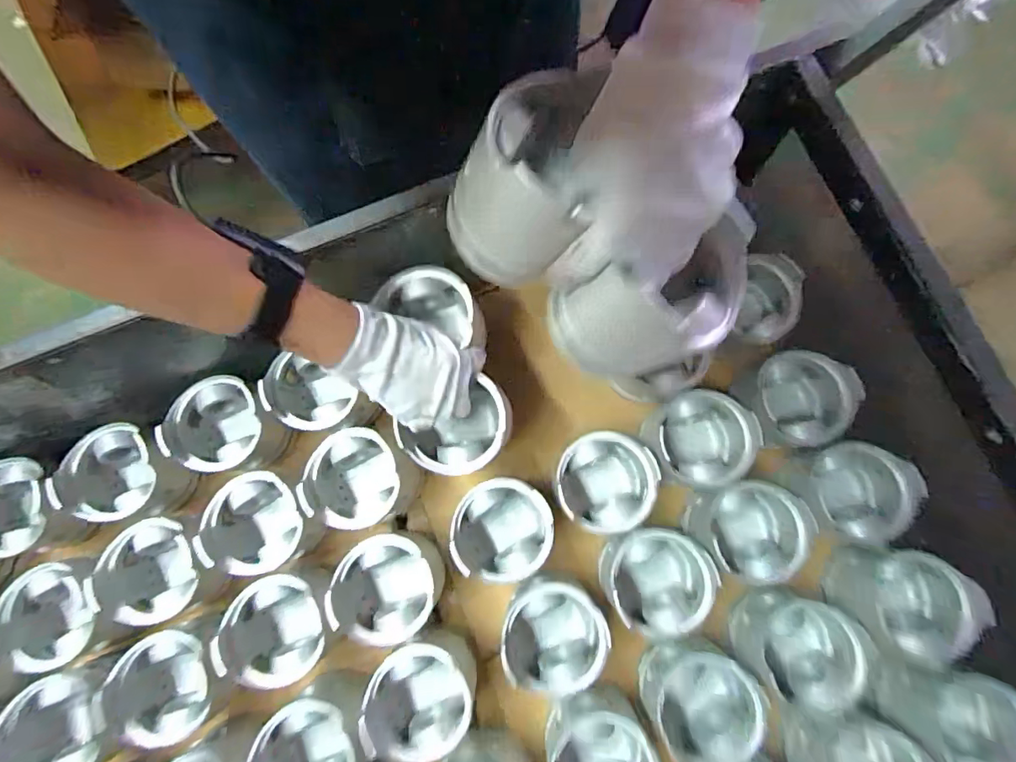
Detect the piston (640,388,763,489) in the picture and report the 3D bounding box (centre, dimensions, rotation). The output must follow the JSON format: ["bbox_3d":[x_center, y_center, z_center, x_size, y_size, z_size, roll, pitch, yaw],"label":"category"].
[{"bbox_3d":[0.211,0.065,0.581,0.107,0.090,0.101,0,79,1],"label":"piston"}]

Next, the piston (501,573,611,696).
[{"bbox_3d":[0.048,0.262,0.538,0.099,0.096,0.102,0,79,1],"label":"piston"}]

